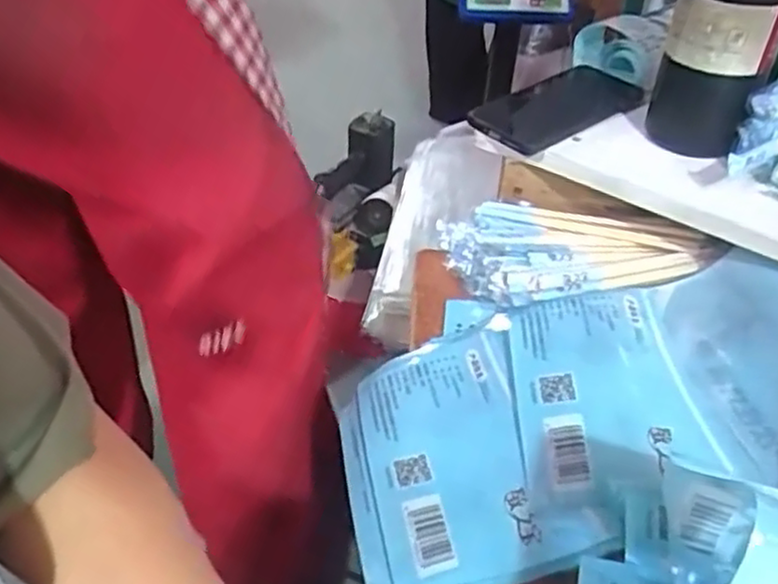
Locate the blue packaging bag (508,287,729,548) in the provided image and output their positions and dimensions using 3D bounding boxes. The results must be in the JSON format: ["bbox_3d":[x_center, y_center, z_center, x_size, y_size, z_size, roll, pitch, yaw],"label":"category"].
[{"bbox_3d":[0.146,0.076,0.485,0.114,0.017,0.202,-9,41,7],"label":"blue packaging bag"}]

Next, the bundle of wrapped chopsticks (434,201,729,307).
[{"bbox_3d":[0.156,-0.025,0.607,0.229,0.054,0.104,8,43,8],"label":"bundle of wrapped chopsticks"}]

